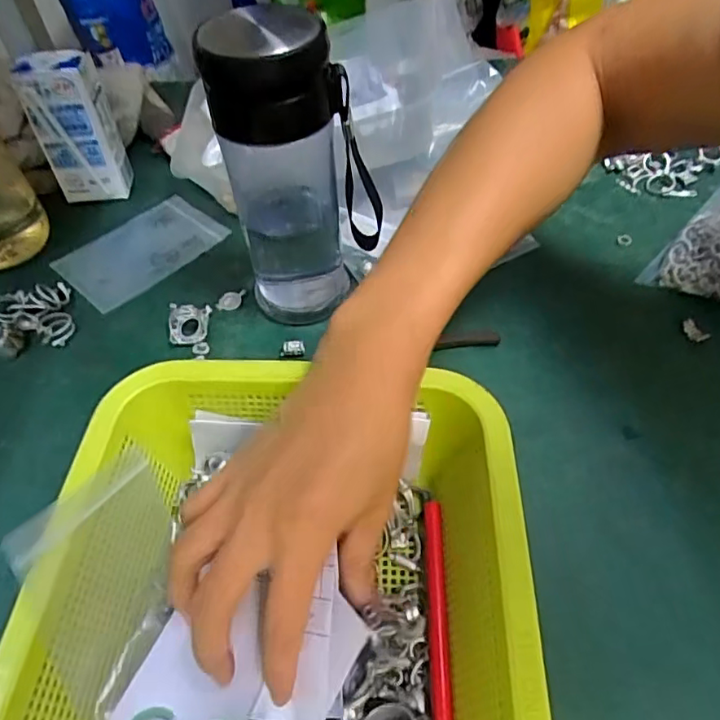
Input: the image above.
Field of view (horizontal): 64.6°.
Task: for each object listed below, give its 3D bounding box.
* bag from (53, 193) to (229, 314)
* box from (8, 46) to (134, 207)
[{"bbox_3d":[-0.175,-0.091,0.458,0.079,0.004,0.121,35,60,26],"label":"bag"},{"bbox_3d":[-0.233,-0.193,0.466,0.062,0.119,0.047,-2,51,0],"label":"box"}]

